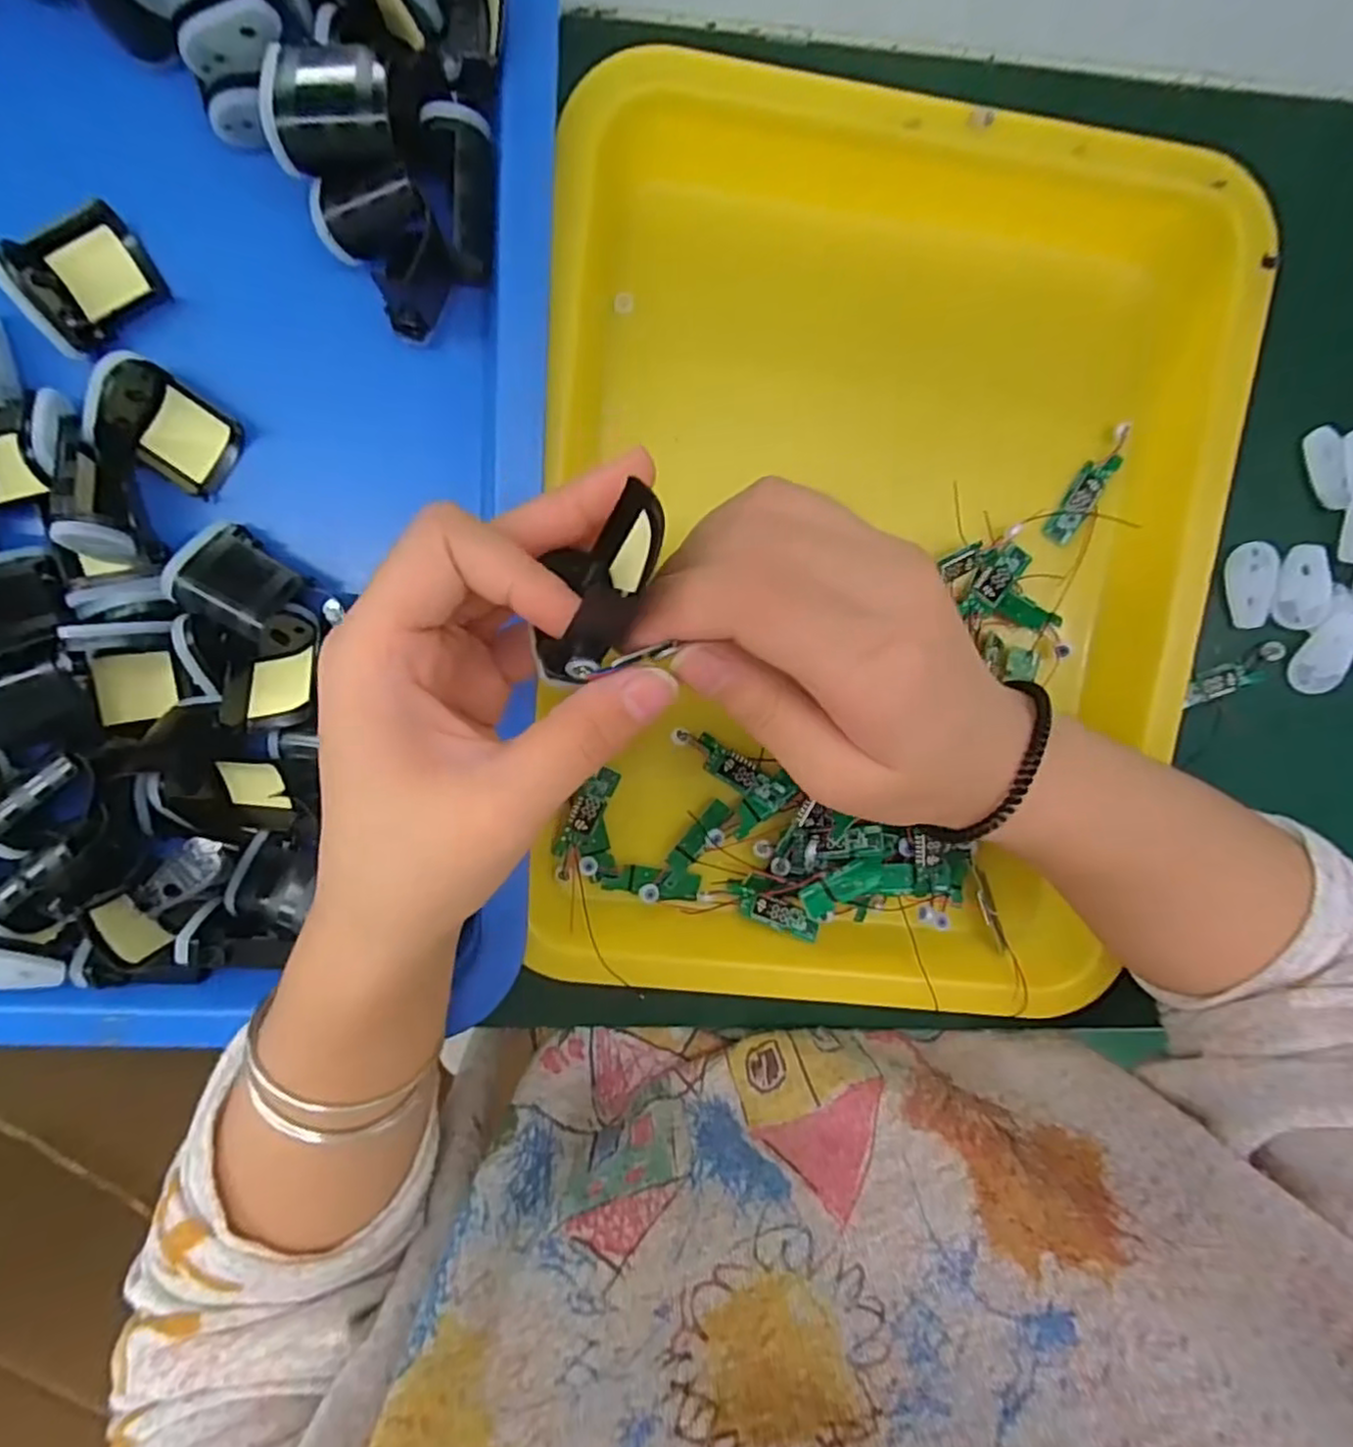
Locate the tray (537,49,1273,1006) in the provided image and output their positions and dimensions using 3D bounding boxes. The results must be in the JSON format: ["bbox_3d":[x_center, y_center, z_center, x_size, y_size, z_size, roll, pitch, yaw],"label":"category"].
[{"bbox_3d":[0.078,-0.052,0.274,0.253,0.035,0.330,4,97,-4],"label":"tray"}]

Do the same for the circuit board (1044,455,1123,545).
[{"bbox_3d":[0.169,-0.094,0.288,0.013,0.004,0.041,31,94,-7],"label":"circuit board"}]

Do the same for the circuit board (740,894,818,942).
[{"bbox_3d":[0.044,0.081,0.296,0.033,0.007,0.011,20,96,-6],"label":"circuit board"}]

